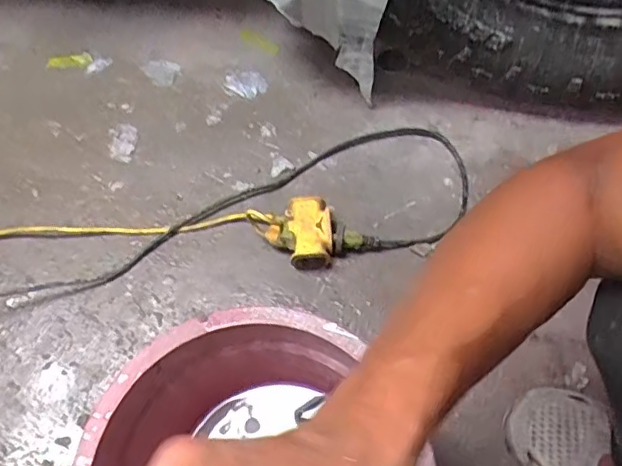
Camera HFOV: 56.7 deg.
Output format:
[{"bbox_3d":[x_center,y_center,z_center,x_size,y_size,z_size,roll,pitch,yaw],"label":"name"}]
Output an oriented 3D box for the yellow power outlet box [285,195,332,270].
[{"bbox_3d":[0.000,-0.001,0.748,0.055,0.040,0.090,-7,66,0],"label":"yellow power outlet box"}]

